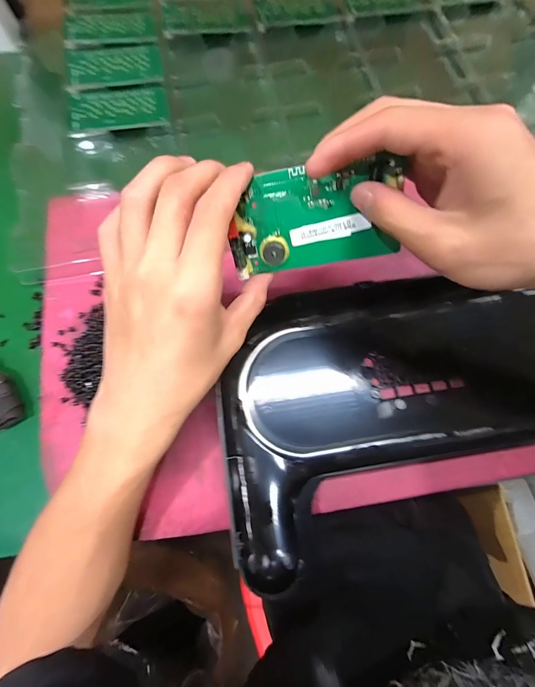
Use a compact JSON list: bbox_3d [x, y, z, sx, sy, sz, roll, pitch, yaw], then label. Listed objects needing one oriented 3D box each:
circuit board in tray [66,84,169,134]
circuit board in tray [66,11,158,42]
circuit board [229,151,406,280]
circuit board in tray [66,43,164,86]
[{"bbox_3d":[-0.165,-0.264,0.366,0.104,0.006,0.068,-13,78,-4],"label":"circuit board in tray"},{"bbox_3d":[-0.195,-0.397,0.409,0.106,0.007,0.053,-8,78,-3],"label":"circuit board in tray"},{"bbox_3d":[0.026,-0.074,0.197,0.101,0.059,0.009,-7,35,11],"label":"circuit board"},{"bbox_3d":[-0.180,-0.331,0.388,0.106,0.005,0.063,-9,78,-3],"label":"circuit board in tray"}]

